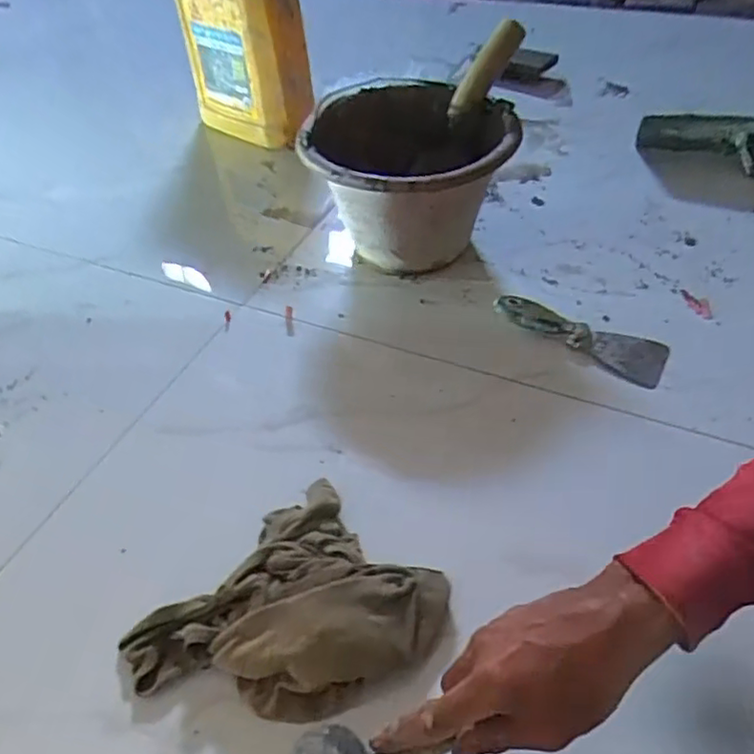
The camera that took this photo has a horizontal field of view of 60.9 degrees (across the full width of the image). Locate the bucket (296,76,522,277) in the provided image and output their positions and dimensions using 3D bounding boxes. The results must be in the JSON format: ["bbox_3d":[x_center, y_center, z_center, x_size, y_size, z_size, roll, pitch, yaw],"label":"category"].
[{"bbox_3d":[0.037,-0.238,0.813,0.242,0.180,0.254,-2,46,2],"label":"bucket"}]

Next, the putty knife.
[{"bbox_3d":[0.221,-0.050,0.713,0.193,0.020,0.065,20,51,21],"label":"putty knife"}]

